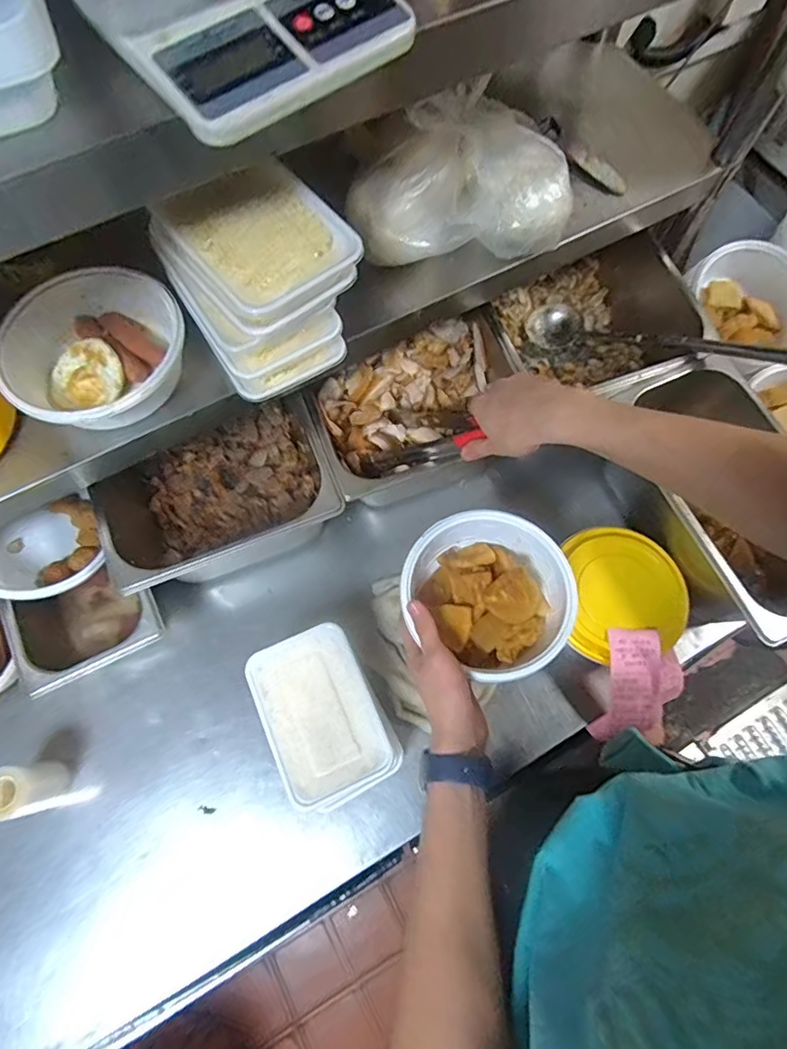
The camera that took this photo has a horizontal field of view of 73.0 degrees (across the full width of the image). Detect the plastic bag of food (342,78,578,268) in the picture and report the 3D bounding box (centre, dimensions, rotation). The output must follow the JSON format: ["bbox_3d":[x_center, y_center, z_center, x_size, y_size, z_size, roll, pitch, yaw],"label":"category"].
[{"bbox_3d":[0.071,-0.341,0.537,0.221,0.092,0.126,-21,73,-6],"label":"plastic bag of food"}]

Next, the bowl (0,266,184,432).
[{"bbox_3d":[-0.284,-0.166,0.513,0.166,0.057,0.159,0,71,0],"label":"bowl"}]

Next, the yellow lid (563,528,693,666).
[{"bbox_3d":[0.282,0.077,0.644,0.151,0.020,0.151,0,71,0],"label":"yellow lid"}]

